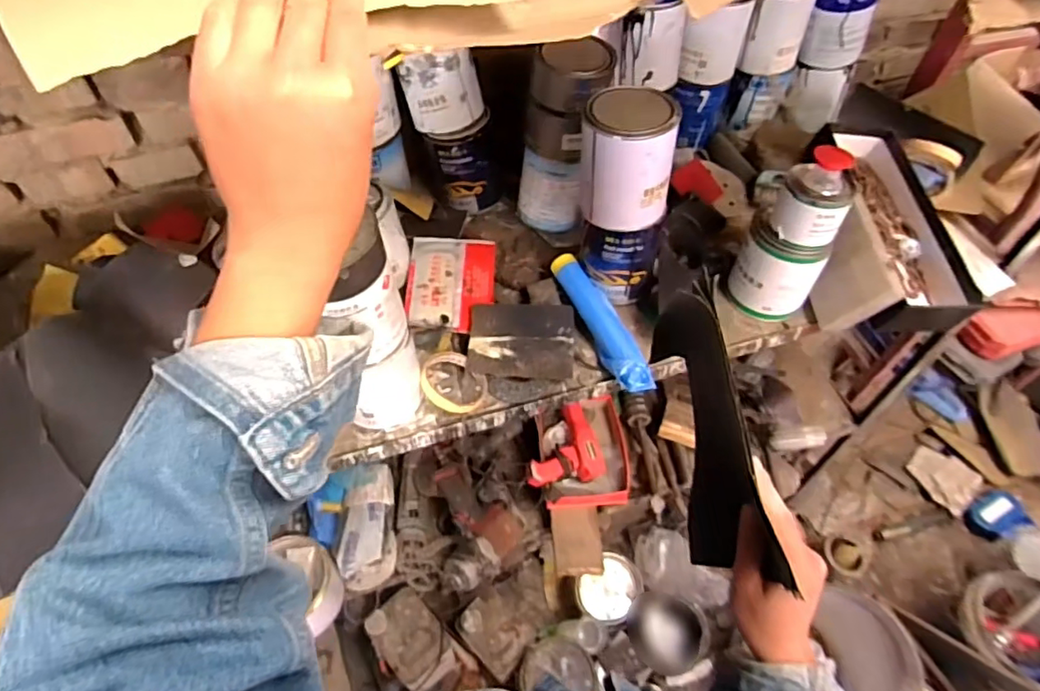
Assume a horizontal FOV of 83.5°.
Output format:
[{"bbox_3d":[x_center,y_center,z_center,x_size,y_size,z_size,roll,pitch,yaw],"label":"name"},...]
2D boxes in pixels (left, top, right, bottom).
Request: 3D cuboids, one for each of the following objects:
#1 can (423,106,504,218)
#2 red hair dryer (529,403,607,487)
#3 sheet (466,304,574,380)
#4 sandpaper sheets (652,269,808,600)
[{"bbox_3d":[-0.082,-0.292,0.912,0.106,0.135,0.117,5,52,2],"label":"can"},{"bbox_3d":[0.075,0.197,1.093,0.159,0.055,0.132,-19,55,-16],"label":"red hair dryer"},{"bbox_3d":[0.002,-0.008,0.776,0.137,0.015,0.107,0,62,2],"label":"sheet"},{"bbox_3d":[0.152,0.068,0.473,0.041,0.109,0.224,-12,93,-11],"label":"sandpaper sheets"}]

